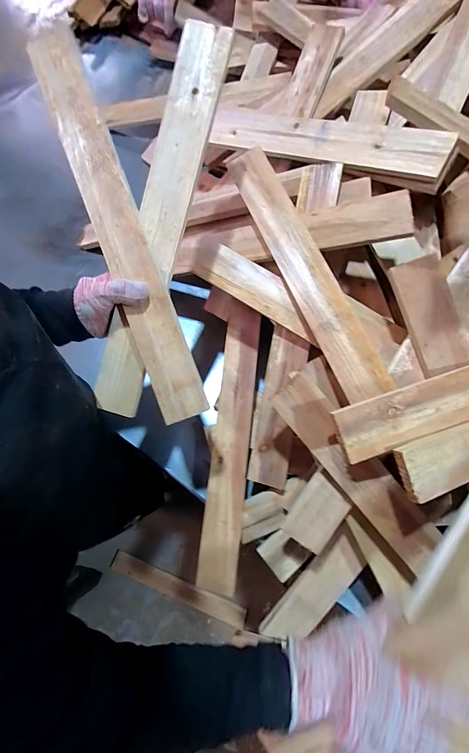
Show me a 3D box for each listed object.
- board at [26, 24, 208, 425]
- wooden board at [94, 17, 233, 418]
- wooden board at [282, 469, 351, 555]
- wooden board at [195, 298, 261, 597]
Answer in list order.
[{"bbox_3d":[-0.144,-0.179,0.397,0.061,0.019,0.483,-20,92,-7],"label":"board"},{"bbox_3d":[-0.097,-0.186,0.407,0.068,0.014,0.480,17,95,5],"label":"wooden board"},{"bbox_3d":[0.112,0.186,0.433,0.063,0.011,0.094,33,93,0],"label":"wooden board"},{"bbox_3d":[-0.008,0.094,0.545,0.071,0.017,0.474,2,76,17],"label":"wooden board"}]

